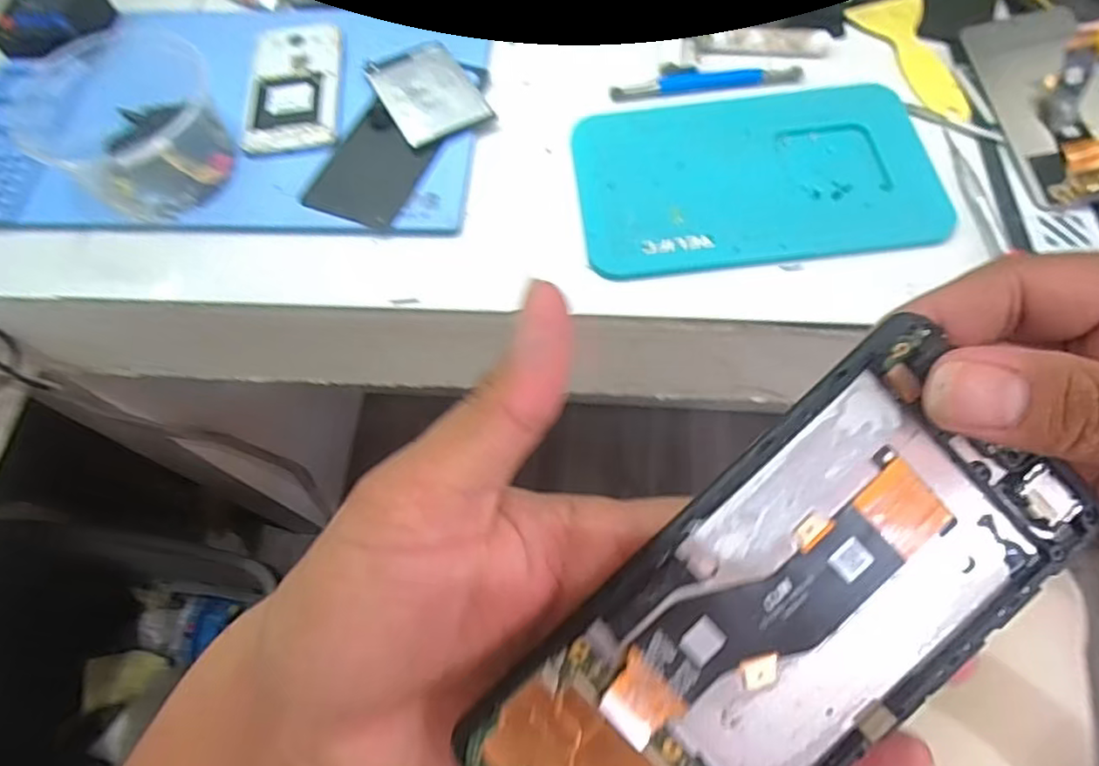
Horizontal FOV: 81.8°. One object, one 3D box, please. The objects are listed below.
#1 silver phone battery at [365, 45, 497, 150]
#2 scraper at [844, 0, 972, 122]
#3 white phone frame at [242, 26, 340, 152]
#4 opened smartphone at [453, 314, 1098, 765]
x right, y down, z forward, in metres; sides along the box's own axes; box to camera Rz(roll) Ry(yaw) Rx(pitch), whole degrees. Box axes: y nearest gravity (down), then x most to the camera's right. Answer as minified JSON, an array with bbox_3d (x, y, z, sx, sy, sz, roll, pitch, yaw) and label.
[{"bbox_3d":[-0.089,-0.209,0.457,0.062,0.008,0.092,-29,67,-9],"label":"silver phone battery"},{"bbox_3d":[0.263,-0.236,0.458,0.047,0.009,0.130,-10,65,-1],"label":"scraper"},{"bbox_3d":[-0.185,-0.217,0.465,0.065,0.008,0.119,-6,65,1],"label":"white phone frame"},{"bbox_3d":[0.053,0.061,0.156,0.152,0.006,0.075,-42,90,-3],"label":"opened smartphone"}]

